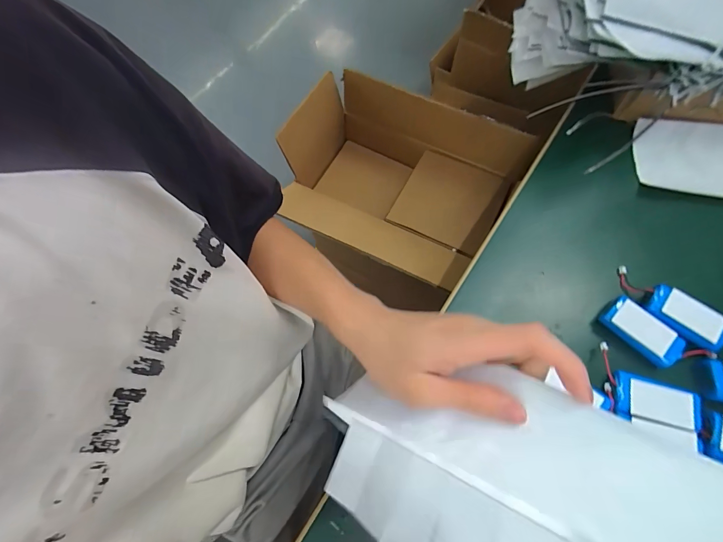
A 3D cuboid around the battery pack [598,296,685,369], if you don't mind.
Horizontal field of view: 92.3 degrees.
[{"bbox_3d":[0.270,0.058,0.336,0.034,0.015,0.071,-40,73,-14],"label":"battery pack"}]

